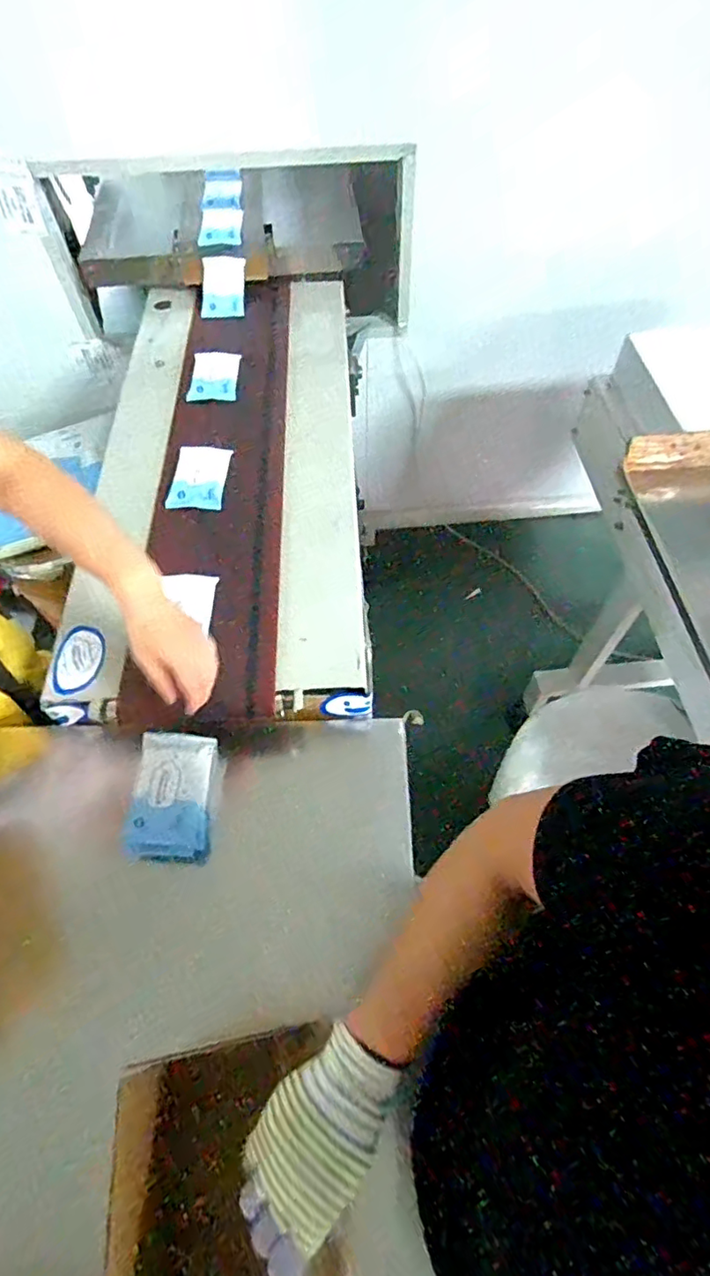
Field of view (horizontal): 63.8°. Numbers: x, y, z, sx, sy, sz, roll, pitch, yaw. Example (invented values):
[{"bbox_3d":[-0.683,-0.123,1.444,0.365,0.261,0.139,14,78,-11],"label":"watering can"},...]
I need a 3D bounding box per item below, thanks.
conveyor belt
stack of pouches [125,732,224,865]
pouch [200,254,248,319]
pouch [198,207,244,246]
[{"bbox_3d":[-0.214,-0.335,1.008,0.426,0.114,1.066,-2,59,-1],"label":"conveyor belt"},{"bbox_3d":[-0.220,0.195,0.693,0.099,0.033,0.151,5,79,-11],"label":"stack of pouches"},{"bbox_3d":[-0.286,-0.770,1.243,0.091,0.032,0.180,0,63,-11],"label":"pouch"},{"bbox_3d":[-0.301,-0.930,1.287,0.094,0.013,0.119,-2,68,6],"label":"pouch"}]

